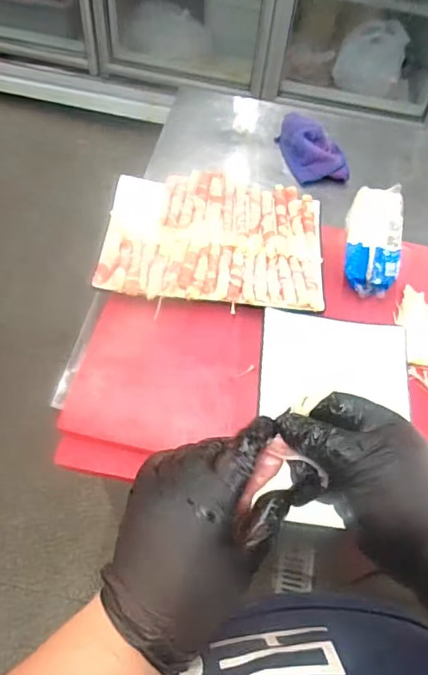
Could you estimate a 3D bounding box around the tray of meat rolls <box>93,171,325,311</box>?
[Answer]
[{"bbox_3d":[0.002,-0.133,0.699,0.283,0.031,0.209,6,57,-1],"label":"tray of meat rolls"}]

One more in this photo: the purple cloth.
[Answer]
[{"bbox_3d":[0.169,-0.336,0.896,0.100,0.047,0.157,-9,59,-10],"label":"purple cloth"}]

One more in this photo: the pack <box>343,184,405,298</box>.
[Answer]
[{"bbox_3d":[0.221,-0.137,0.723,0.074,0.048,0.195,12,57,3],"label":"pack"}]

